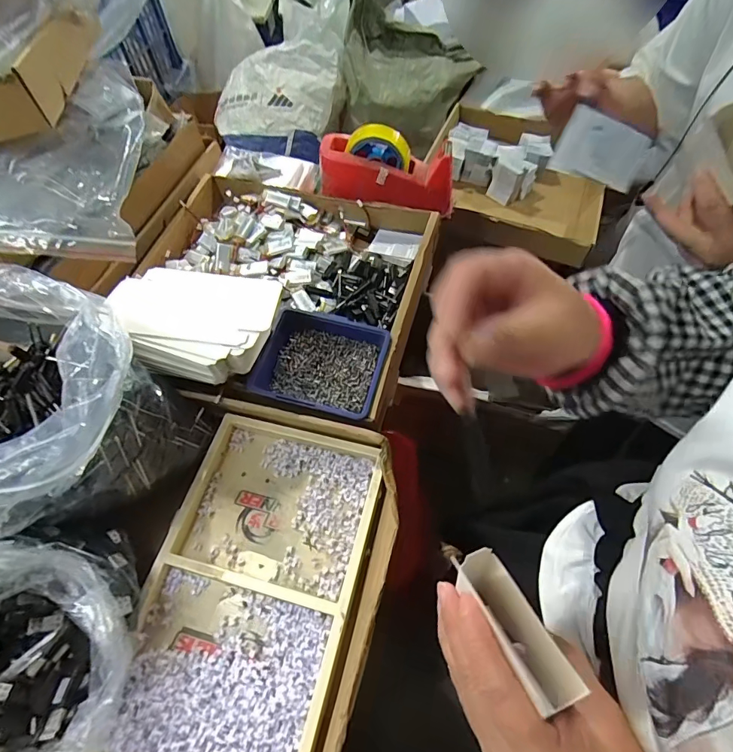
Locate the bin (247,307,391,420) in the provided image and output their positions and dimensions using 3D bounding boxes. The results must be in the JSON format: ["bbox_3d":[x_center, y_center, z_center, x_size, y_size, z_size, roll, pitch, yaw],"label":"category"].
[{"bbox_3d":[-0.054,-0.013,0.521,0.141,0.036,0.120,15,64,6],"label":"bin"}]

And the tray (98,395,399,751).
[{"bbox_3d":[-0.099,0.197,0.414,0.220,0.041,0.341,13,63,5],"label":"tray"}]

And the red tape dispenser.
[{"bbox_3d":[0.030,-0.305,0.650,0.199,0.092,0.070,12,61,9],"label":"red tape dispenser"}]

